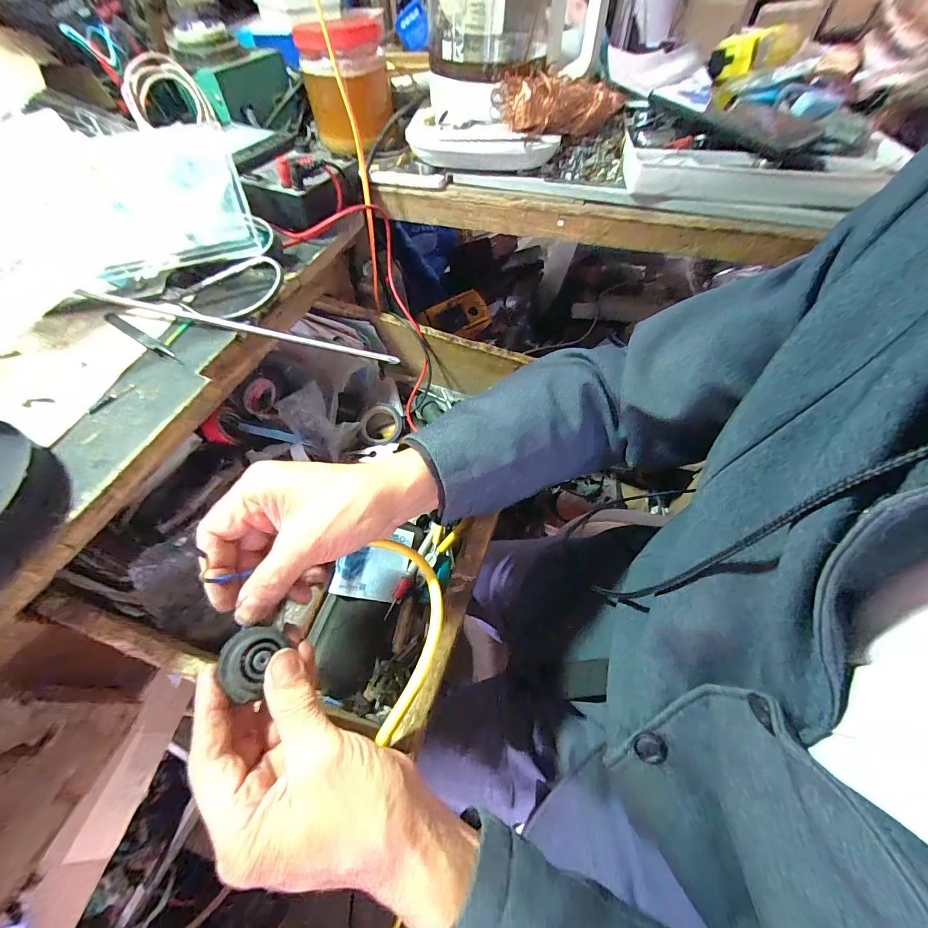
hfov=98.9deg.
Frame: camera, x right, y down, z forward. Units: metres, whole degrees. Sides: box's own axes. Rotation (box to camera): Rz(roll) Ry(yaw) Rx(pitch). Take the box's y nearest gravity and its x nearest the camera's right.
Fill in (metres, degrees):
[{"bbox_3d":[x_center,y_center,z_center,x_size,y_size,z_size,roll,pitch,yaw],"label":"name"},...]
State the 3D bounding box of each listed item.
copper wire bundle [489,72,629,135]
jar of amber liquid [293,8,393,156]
[{"bbox_3d":[0.104,-0.382,0.420,0.141,0.041,0.045,-14,57,-9],"label":"copper wire bundle"},{"bbox_3d":[-0.127,-0.415,0.435,0.090,0.105,0.090,-9,59,-7],"label":"jar of amber liquid"}]

